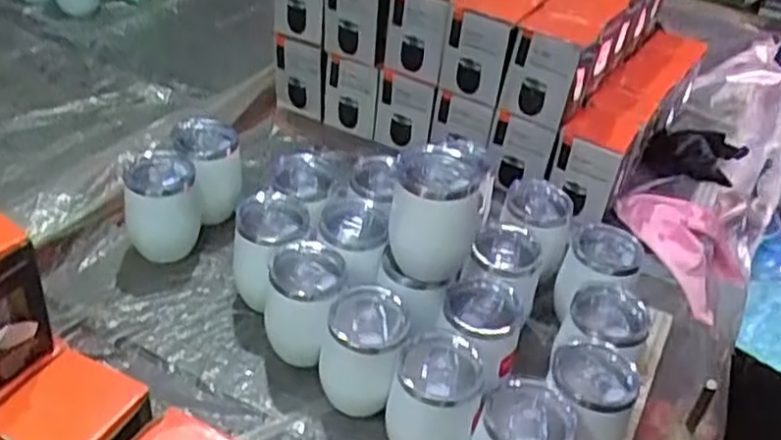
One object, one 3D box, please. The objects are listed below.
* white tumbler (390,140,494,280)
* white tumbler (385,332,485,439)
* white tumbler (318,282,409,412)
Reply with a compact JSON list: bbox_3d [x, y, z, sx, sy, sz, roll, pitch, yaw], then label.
[{"bbox_3d":[0.044,-0.006,0.760,0.084,0.117,0.074,11,37,6],"label":"white tumbler"},{"bbox_3d":[0.039,0.174,0.715,0.077,0.110,0.078,4,37,-3],"label":"white tumbler"},{"bbox_3d":[-0.026,0.131,0.756,0.074,0.117,0.081,4,37,-3],"label":"white tumbler"}]

